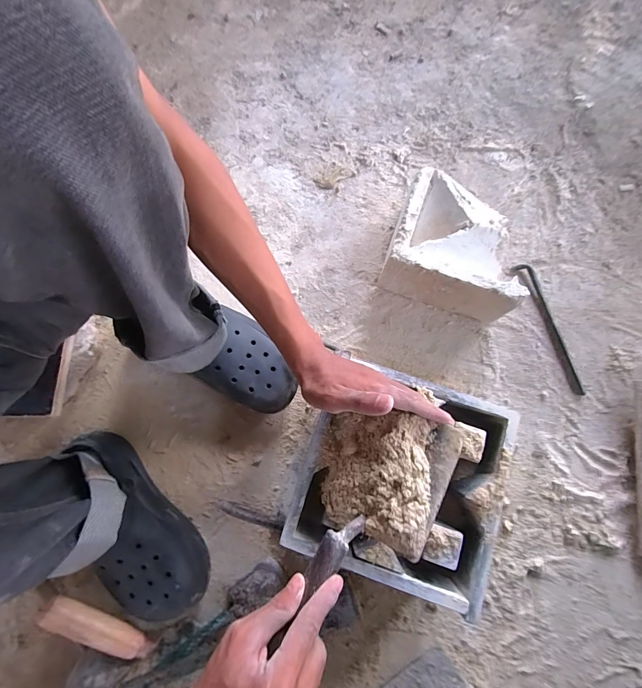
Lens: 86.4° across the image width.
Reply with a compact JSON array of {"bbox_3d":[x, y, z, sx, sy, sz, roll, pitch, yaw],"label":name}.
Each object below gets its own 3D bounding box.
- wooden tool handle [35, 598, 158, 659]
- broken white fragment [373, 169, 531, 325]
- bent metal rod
[{"bbox_3d":[-0.276,0.358,0.426,0.139,0.023,0.026,36,79,-14],"label":"wooden tool handle"},{"bbox_3d":[0.211,-0.151,0.542,0.191,0.105,0.167,19,78,4],"label":"broken white fragment"},{"bbox_3d":[0.379,-0.028,0.563,0.027,0.010,0.229,-18,78,-4],"label":"bent metal rod"}]

